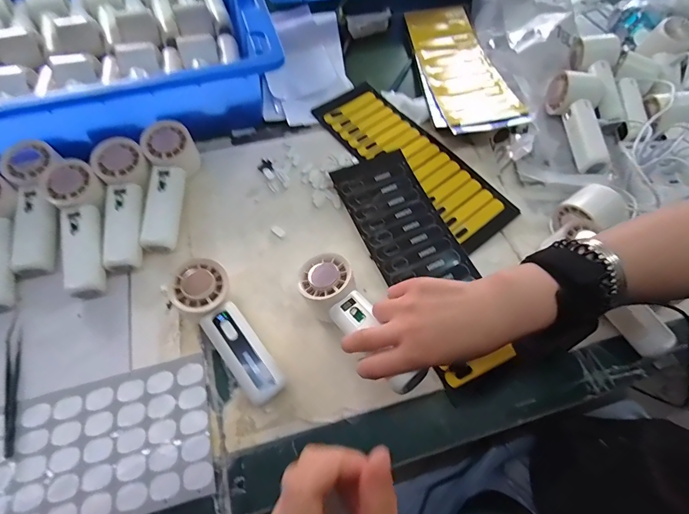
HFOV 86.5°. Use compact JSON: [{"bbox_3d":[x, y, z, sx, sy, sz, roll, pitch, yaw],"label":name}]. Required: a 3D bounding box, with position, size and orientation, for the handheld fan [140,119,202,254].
[{"bbox_3d":[-0.206,-0.085,0.436,0.054,0.045,0.155,-8,65,-4],"label":"handheld fan"}]

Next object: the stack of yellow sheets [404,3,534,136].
[{"bbox_3d":[0.170,-0.306,0.567,0.113,0.017,0.314,-7,57,2],"label":"stack of yellow sheets"}]

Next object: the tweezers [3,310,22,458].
[{"bbox_3d":[-0.324,0.119,0.354,0.015,0.005,0.136,-20,67,-9],"label":"tweezers"}]

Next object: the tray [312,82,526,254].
[{"bbox_3d":[0.084,-0.132,0.491,0.101,0.016,0.296,-36,70,-16],"label":"tray"}]

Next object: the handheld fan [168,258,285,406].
[{"bbox_3d":[-0.112,0.073,0.368,0.051,0.055,0.151,-37,71,-16],"label":"handheld fan"}]

